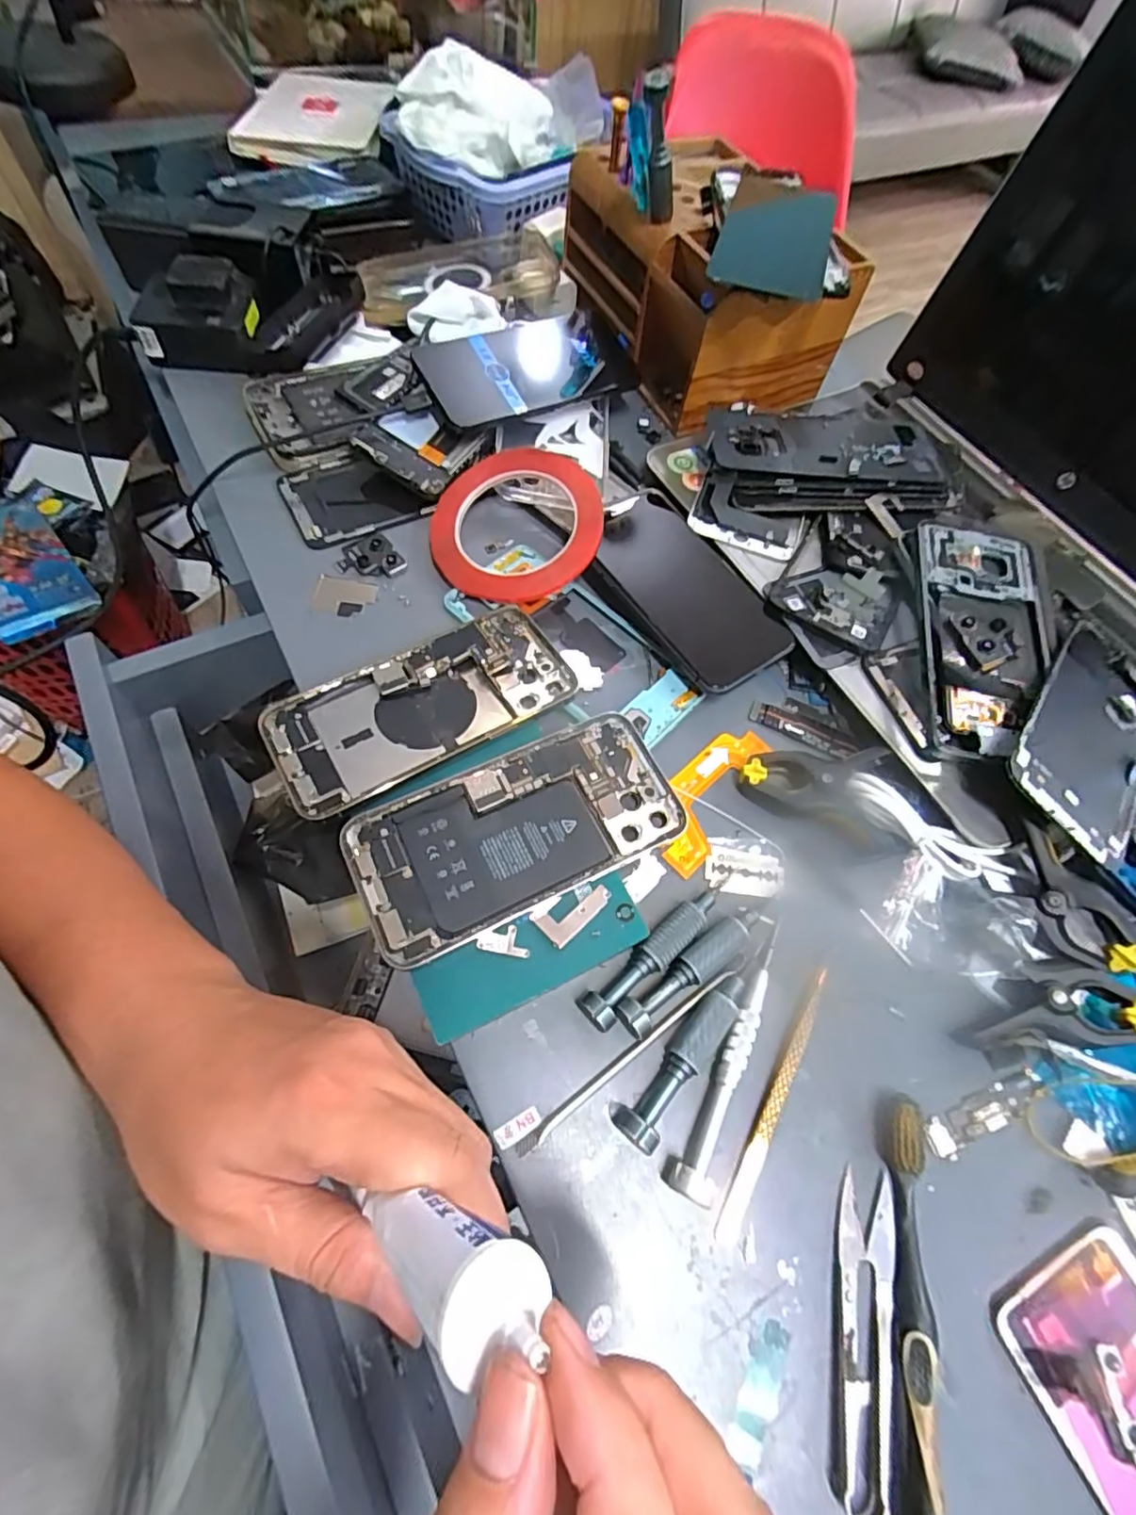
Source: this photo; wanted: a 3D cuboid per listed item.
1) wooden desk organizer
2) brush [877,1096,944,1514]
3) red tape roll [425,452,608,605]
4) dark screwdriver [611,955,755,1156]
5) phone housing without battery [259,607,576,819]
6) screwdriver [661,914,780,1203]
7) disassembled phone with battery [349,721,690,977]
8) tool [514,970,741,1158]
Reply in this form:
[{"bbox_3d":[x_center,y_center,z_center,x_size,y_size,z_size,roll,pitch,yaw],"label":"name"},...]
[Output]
[{"bbox_3d":[0.100,-0.374,0.471,0.140,0.107,0.221,-29,69,-19],"label":"wooden desk organizer"},{"bbox_3d":[0.130,0.232,0.226,0.018,0.018,0.180,13,62,0],"label":"brush"},{"bbox_3d":[-0.035,-0.153,0.391,0.113,0.013,0.109,-3,72,9],"label":"red tape roll"},{"bbox_3d":[0.055,0.129,0.268,0.019,0.015,0.092,37,65,13],"label":"dark screwdriver"},{"bbox_3d":[-0.078,-0.030,0.326,0.158,0.015,0.074,-27,65,-18],"label":"phone housing without battery"},{"bbox_3d":[0.076,0.131,0.269,0.017,0.015,0.120,27,63,8],"label":"screwdriver"},{"bbox_3d":[-0.024,0.034,0.297,0.160,0.008,0.079,-23,67,-17],"label":"disassembled phone with battery"},{"bbox_3d":[0.030,0.134,0.273,0.127,0.005,0.007,-32,70,-20],"label":"tool"}]

